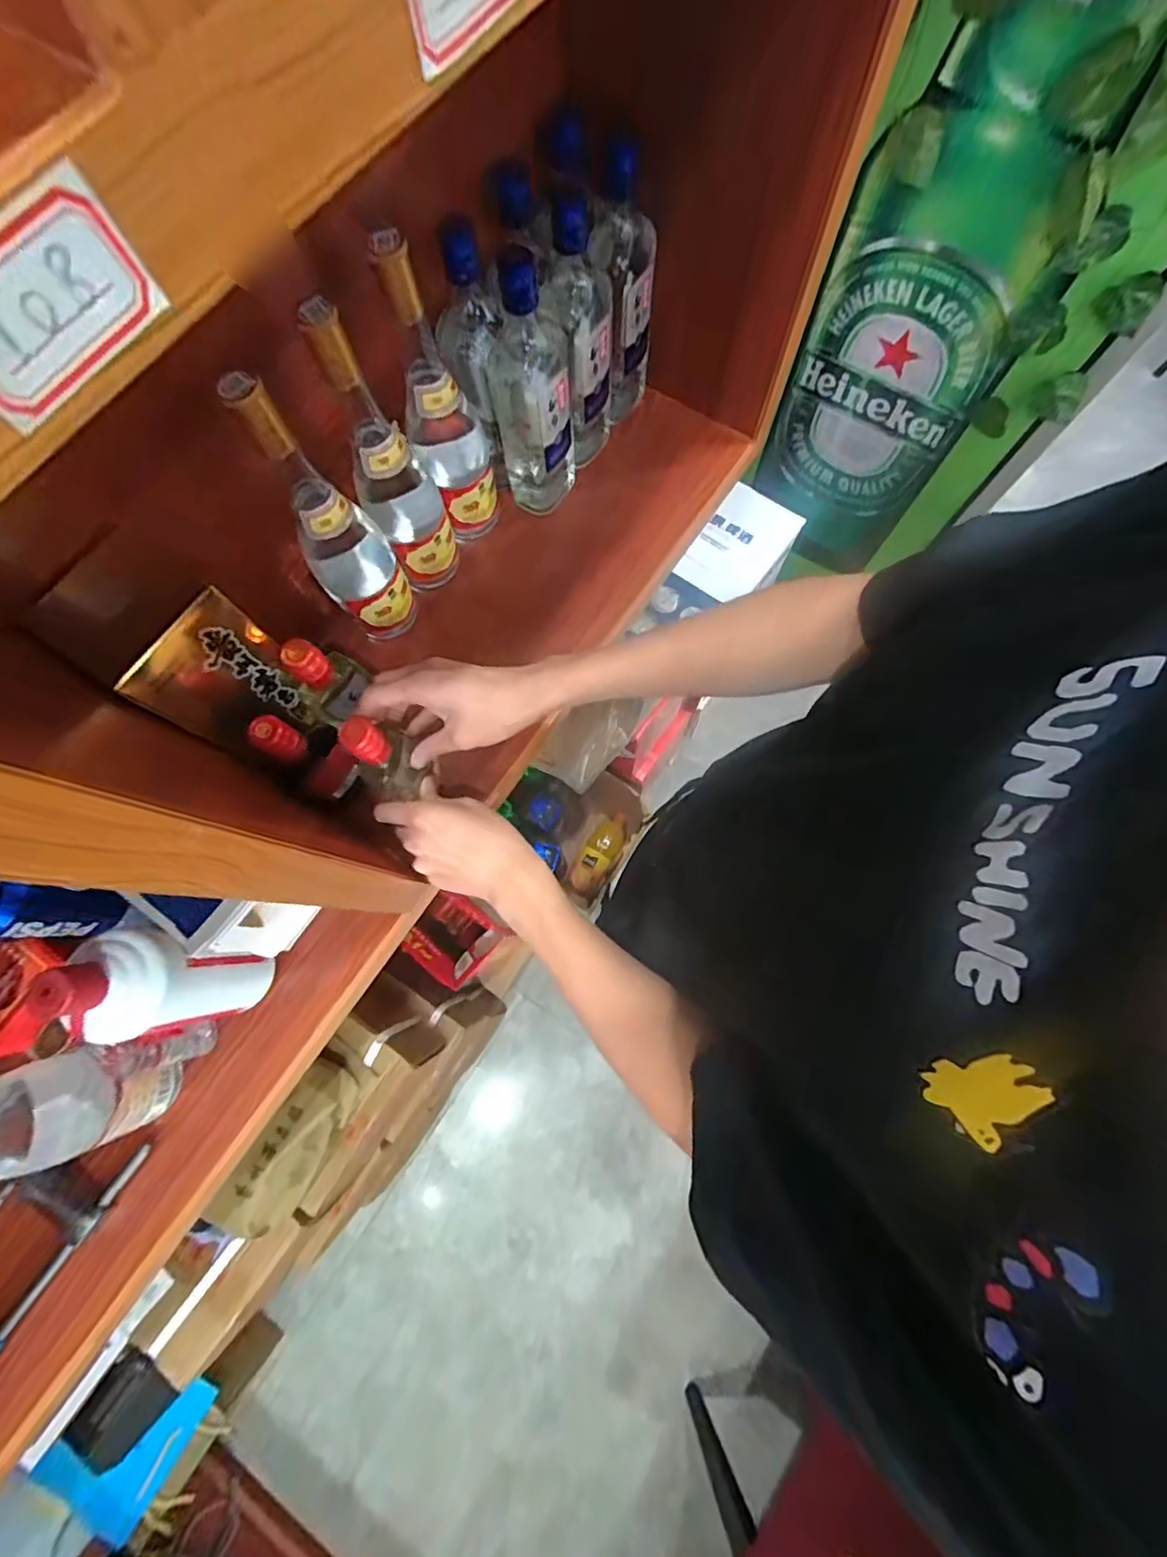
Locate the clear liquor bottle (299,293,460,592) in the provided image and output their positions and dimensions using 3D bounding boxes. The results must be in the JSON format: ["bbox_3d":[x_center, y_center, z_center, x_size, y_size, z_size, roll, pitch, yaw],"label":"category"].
[{"bbox_3d":[-0.172,-0.263,0.505,0.078,0.257,0.067,-25,76,-4],"label":"clear liquor bottle"}]

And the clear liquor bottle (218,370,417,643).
[{"bbox_3d":[-0.219,-0.217,0.492,0.075,0.272,0.073,-36,77,-7],"label":"clear liquor bottle"}]

